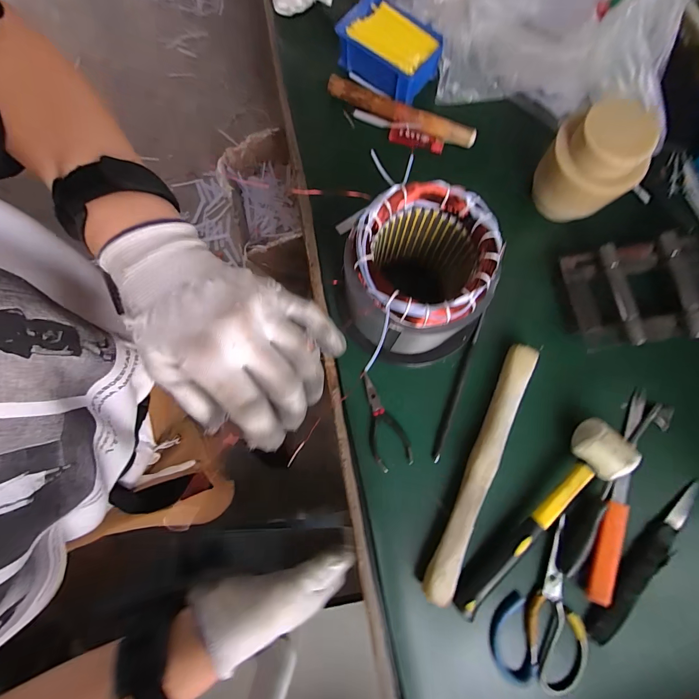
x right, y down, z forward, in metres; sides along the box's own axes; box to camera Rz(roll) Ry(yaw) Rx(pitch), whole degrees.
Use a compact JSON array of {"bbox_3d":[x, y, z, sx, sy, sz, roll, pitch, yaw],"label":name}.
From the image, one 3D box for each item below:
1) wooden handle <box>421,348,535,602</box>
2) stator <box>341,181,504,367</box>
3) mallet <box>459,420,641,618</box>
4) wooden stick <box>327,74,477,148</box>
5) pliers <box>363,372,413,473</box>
[{"bbox_3d":[0.164,0.143,0.436,0.037,0.038,0.316,24,81,4],"label":"wooden handle"},{"bbox_3d":[0.074,-0.068,0.408,0.146,0.176,0.163,-22,81,-4],"label":"stator"},{"bbox_3d":[0.237,0.210,0.420,0.066,0.042,0.280,40,82,6],"label":"mallet"},{"bbox_3d":[0.079,-0.362,0.538,0.234,0.026,0.027,26,81,4],"label":"wooden stick"},{"bbox_3d":[0.040,0.094,0.457,0.050,0.009,0.123,-22,81,-4],"label":"pliers"}]

